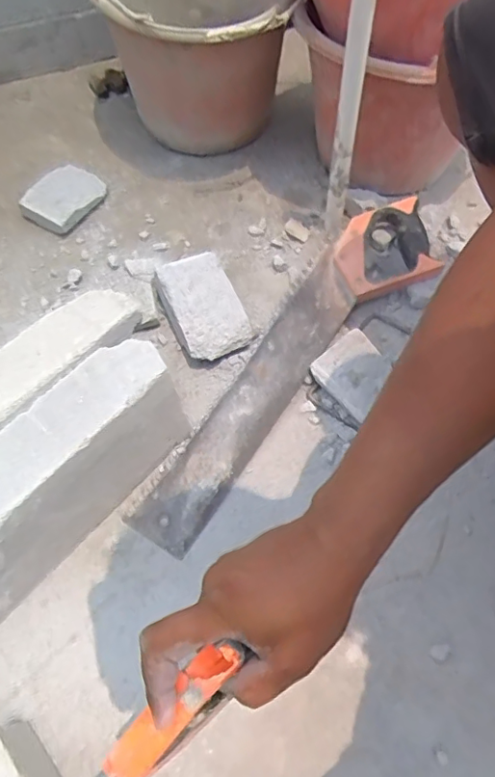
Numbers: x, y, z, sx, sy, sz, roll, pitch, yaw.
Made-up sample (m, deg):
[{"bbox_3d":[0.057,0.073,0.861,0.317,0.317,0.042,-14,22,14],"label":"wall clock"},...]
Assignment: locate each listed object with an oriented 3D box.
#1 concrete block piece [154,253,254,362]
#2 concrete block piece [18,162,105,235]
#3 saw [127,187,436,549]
[{"bbox_3d":[-0.052,-0.093,0.625,0.080,0.049,0.123,-24,64,-13],"label":"concrete block piece"},{"bbox_3d":[-0.242,-0.257,0.721,0.080,0.026,0.104,28,65,14],"label":"concrete block piece"},{"bbox_3d":[0.063,-0.043,0.610,0.116,0.040,0.518,34,67,17],"label":"saw"}]

